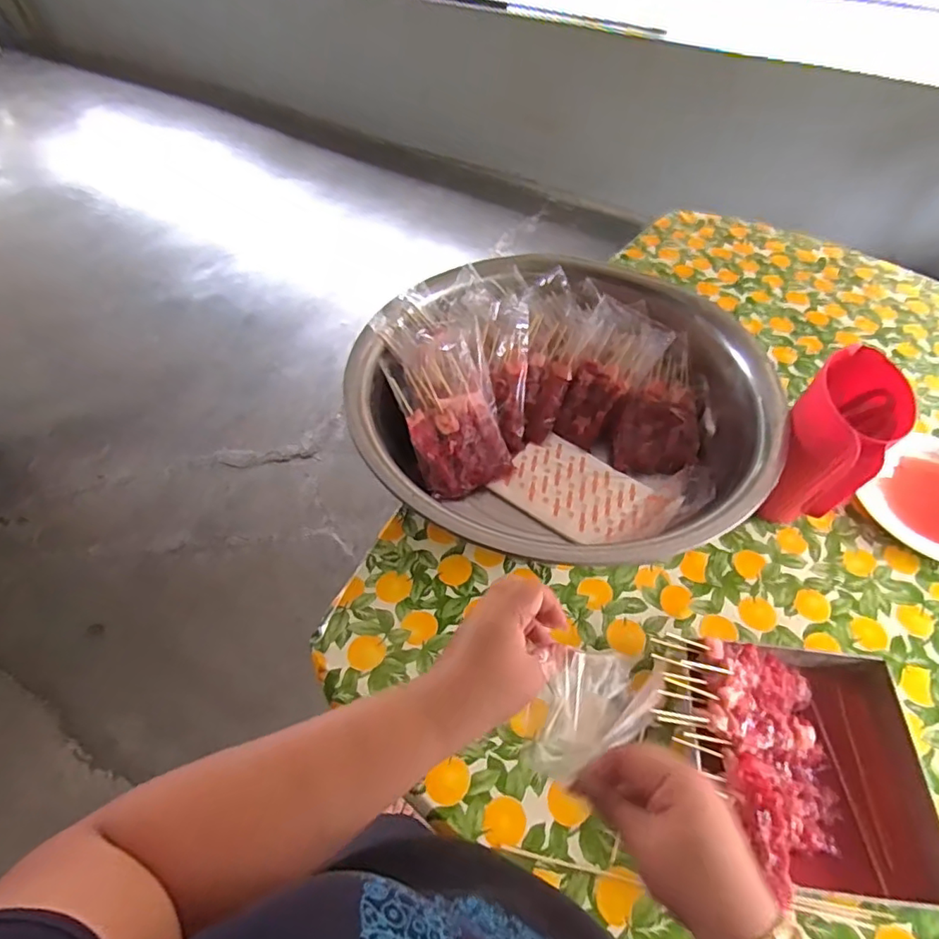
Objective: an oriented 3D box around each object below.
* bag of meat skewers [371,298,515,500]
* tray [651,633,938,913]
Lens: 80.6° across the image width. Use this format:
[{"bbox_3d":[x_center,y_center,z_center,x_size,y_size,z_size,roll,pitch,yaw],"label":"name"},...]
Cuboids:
[{"bbox_3d":[-0.040,-0.129,0.848,0.158,0.059,0.334,-16,79,-14],"label":"bag of meat skewers"},{"bbox_3d":[0.346,0.310,0.596,0.262,0.062,0.246,2,52,0],"label":"tray"}]

